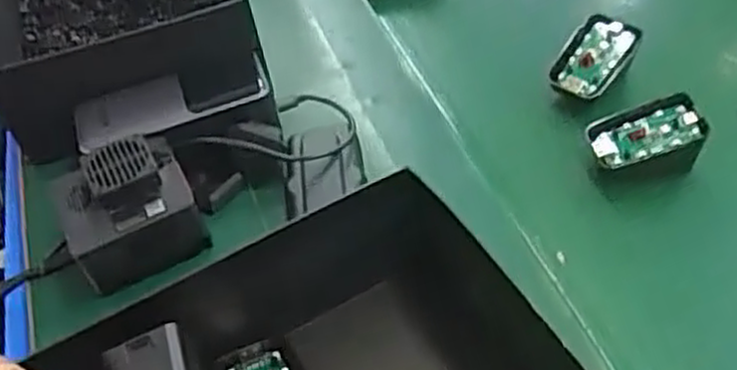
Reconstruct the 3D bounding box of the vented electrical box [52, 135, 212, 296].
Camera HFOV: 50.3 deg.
[{"bbox_3d":[-0.150,0.016,0.488,0.076,0.048,0.076,-24,50,-15],"label":"vented electrical box"}]

